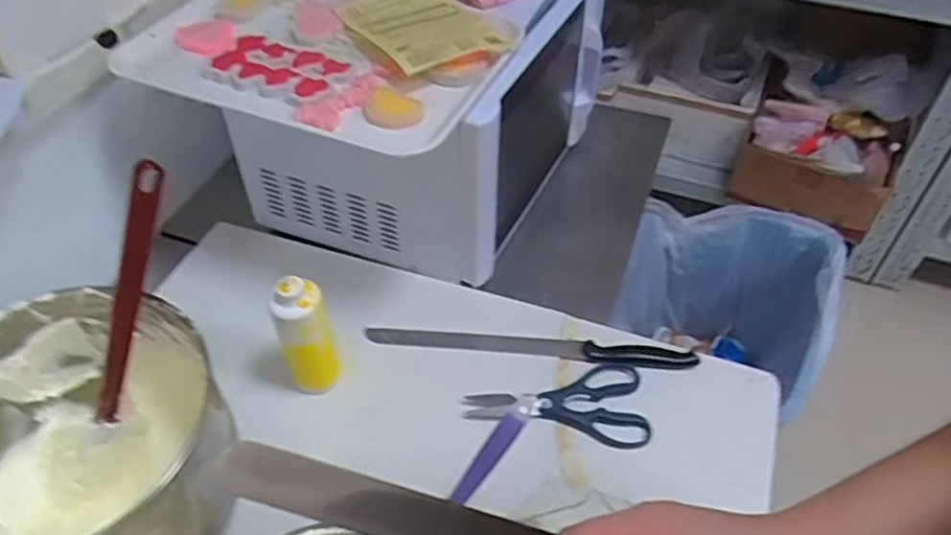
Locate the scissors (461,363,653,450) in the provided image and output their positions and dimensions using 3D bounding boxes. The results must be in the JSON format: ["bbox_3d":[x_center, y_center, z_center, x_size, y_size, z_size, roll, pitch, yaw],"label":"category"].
[{"bbox_3d":[0.090,0.133,0.753,0.189,0.016,0.095,8,48,7],"label":"scissors"}]

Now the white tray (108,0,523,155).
[{"bbox_3d":[-0.169,-0.235,0.746,0.381,0.034,0.247,16,49,14],"label":"white tray"}]

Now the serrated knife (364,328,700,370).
[{"bbox_3d":[0.059,0.087,0.794,0.364,0.013,0.029,6,47,5],"label":"serrated knife"}]

